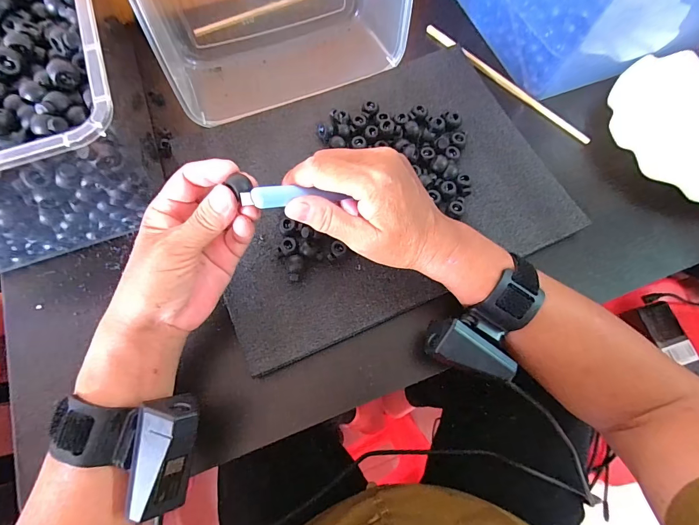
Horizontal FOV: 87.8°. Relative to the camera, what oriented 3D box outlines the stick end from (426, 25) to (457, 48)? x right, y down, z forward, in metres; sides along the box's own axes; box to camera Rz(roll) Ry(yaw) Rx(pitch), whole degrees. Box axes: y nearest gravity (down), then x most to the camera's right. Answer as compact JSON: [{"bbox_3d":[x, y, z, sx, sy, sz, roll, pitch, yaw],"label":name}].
[{"bbox_3d":[0.108,-0.267,0.431,0.007,0.008,0.043,-38,75,-12],"label":"stick end"}]

